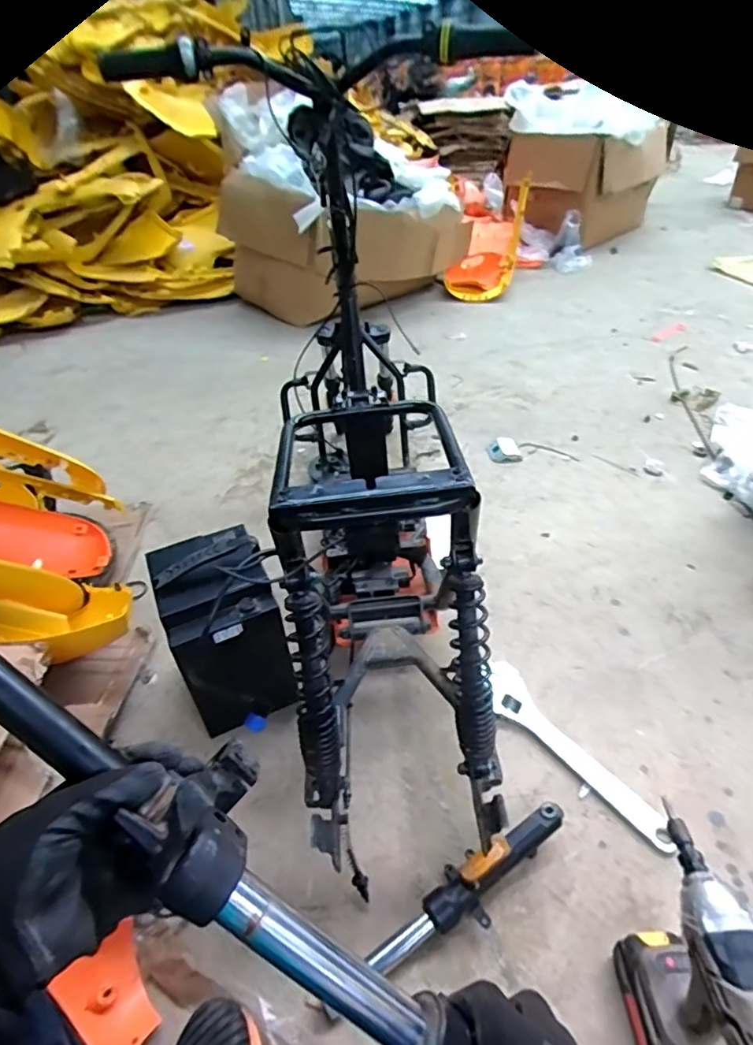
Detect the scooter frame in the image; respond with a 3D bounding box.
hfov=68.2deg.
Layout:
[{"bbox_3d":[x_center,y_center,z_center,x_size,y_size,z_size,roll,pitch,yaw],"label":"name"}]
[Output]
[{"bbox_3d":[-0.091,-0.176,0.849,0.452,0.790,1.058,-3,40,1],"label":"scooter frame"}]

